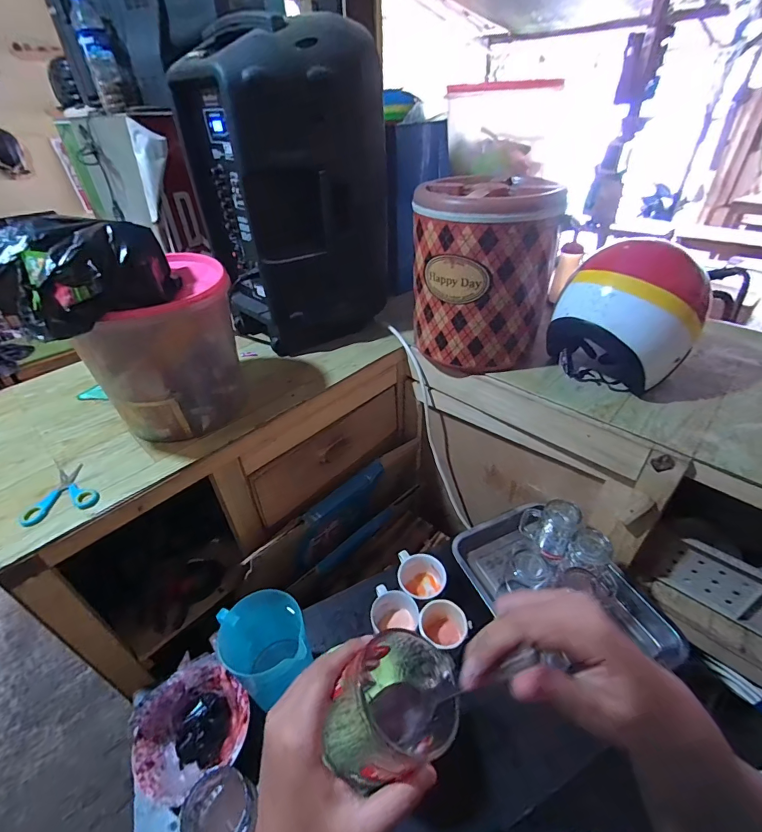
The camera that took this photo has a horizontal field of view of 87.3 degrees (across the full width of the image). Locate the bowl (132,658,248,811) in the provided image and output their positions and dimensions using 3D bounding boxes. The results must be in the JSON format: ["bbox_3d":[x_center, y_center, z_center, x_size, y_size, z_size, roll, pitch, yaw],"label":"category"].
[{"bbox_3d":[-0.274,0.447,0.578,0.151,0.046,0.136,-31,46,-29],"label":"bowl"}]

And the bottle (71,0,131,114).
[{"bbox_3d":[-0.727,-0.932,1.030,0.069,0.233,0.072,-20,42,-19],"label":"bottle"}]

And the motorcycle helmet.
[{"bbox_3d":[0.456,-0.180,0.753,0.219,0.226,0.237,22,46,28],"label":"motorcycle helmet"}]

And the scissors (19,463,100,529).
[{"bbox_3d":[-0.479,0.112,0.604,0.096,0.009,0.109,-20,42,-18],"label":"scissors"}]

